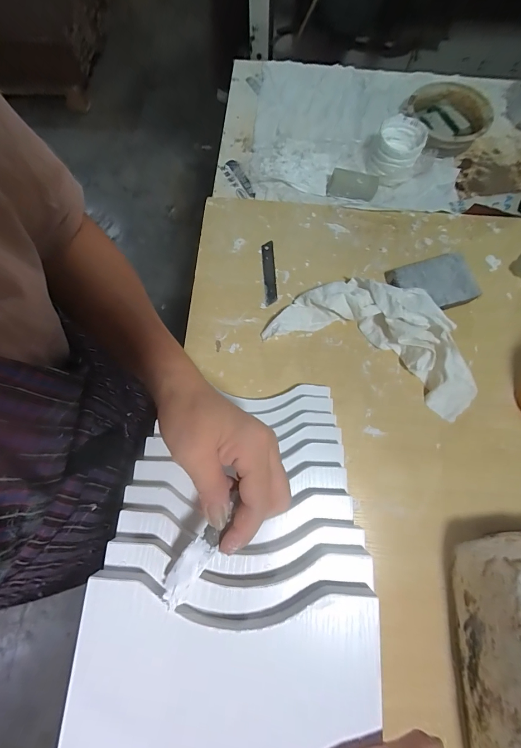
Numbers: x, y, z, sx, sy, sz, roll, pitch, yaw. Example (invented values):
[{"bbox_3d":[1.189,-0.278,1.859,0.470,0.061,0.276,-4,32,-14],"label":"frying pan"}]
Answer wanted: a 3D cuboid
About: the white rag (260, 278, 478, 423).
[{"bbox_3d":[0.149,-0.055,0.387,0.259,0.060,0.127,26,77,6],"label":"white rag"}]

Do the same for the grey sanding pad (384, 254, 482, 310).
[{"bbox_3d":[0.226,-0.118,0.420,0.101,0.030,0.070,-14,76,-4],"label":"grey sanding pad"}]

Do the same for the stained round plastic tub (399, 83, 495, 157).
[{"bbox_3d":[0.289,-0.397,0.488,0.119,0.032,0.109,0,76,-1],"label":"stained round plastic tub"}]

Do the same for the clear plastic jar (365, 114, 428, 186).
[{"bbox_3d":[0.196,-0.325,0.464,0.072,0.050,0.073,27,77,6],"label":"clear plastic jar"}]

